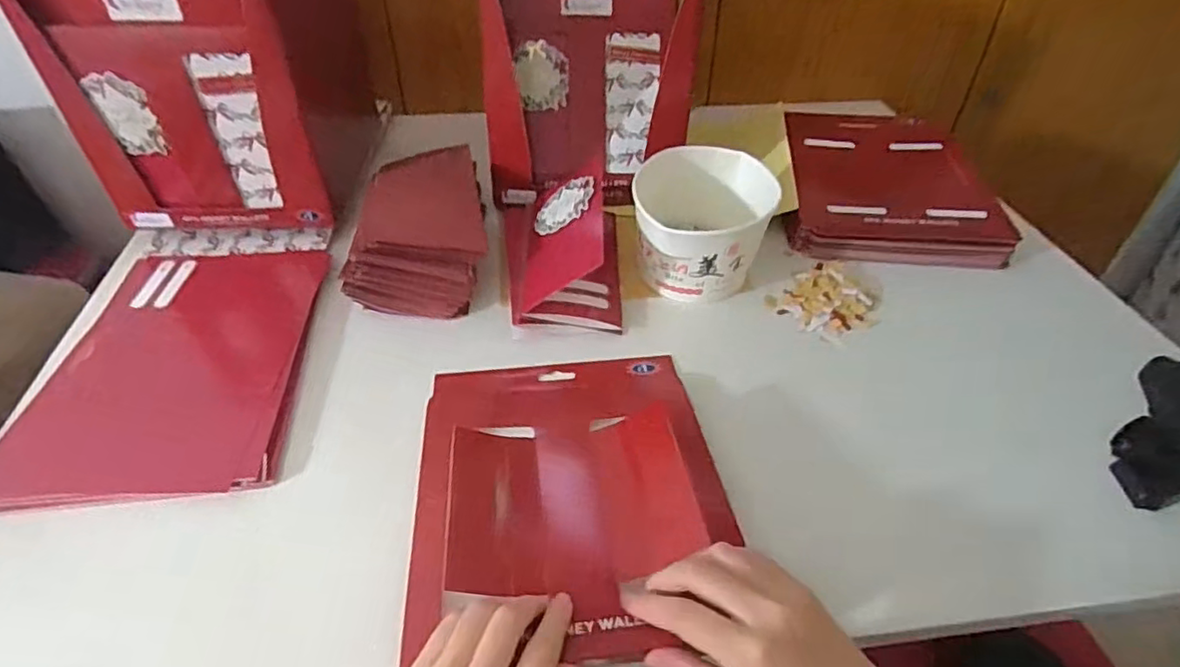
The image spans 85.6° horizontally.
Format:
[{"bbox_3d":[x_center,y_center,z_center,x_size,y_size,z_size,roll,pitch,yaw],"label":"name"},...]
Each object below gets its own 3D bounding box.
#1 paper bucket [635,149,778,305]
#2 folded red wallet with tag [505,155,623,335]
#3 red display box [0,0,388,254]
[{"bbox_3d":[0.102,-0.097,0.587,0.117,0.100,0.126,9,43,10],"label":"paper bucket"},{"bbox_3d":[-0.022,-0.085,0.588,0.107,0.078,0.177,-5,42,-5],"label":"folded red wallet with tag"},{"bbox_3d":[-0.345,-0.246,0.617,0.191,0.253,0.208,1,42,1],"label":"red display box"}]

